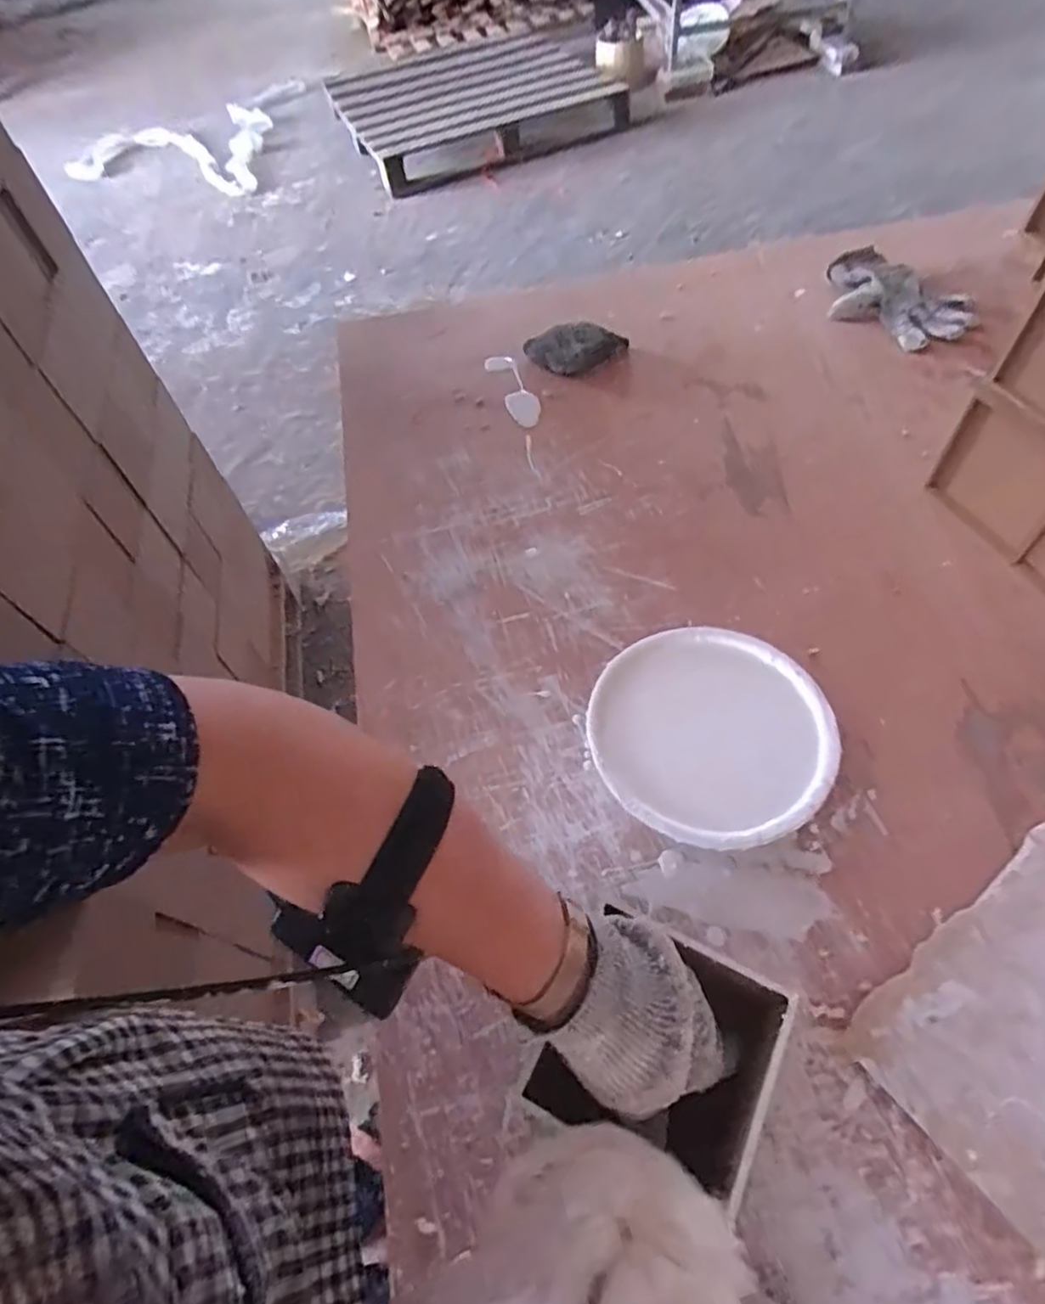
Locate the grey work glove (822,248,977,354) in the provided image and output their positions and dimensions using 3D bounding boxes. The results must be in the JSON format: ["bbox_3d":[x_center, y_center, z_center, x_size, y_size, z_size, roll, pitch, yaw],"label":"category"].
[{"bbox_3d":[0.449,-0.425,0.807,0.183,0.040,0.103,34,66,23],"label":"grey work glove"}]

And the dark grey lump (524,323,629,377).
[{"bbox_3d":[0.066,-0.367,0.804,0.127,0.033,0.066,-3,57,3],"label":"dark grey lump"}]

